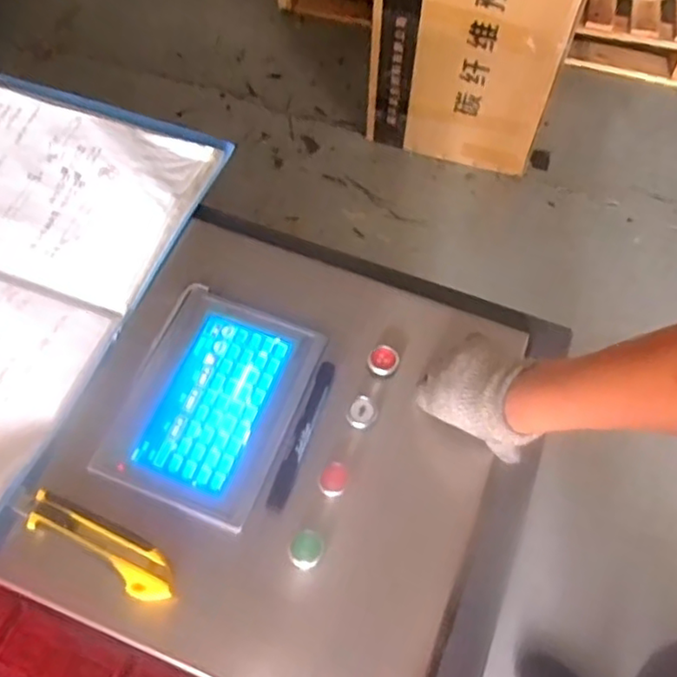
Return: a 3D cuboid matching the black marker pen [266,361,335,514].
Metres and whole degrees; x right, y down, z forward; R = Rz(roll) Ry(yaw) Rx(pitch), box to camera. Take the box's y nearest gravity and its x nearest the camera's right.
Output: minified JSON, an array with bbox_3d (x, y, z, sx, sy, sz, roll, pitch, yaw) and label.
[{"bbox_3d":[-0.031,0.082,0.552,0.016,0.020,0.131,18,63,11],"label":"black marker pen"}]

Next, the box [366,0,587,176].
[{"bbox_3d":[0.330,-0.782,1.512,0.441,0.555,0.489,19,63,9],"label":"box"}]

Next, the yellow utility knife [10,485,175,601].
[{"bbox_3d":[-0.194,0.159,0.512,0.153,0.019,0.036,25,65,14],"label":"yellow utility knife"}]

